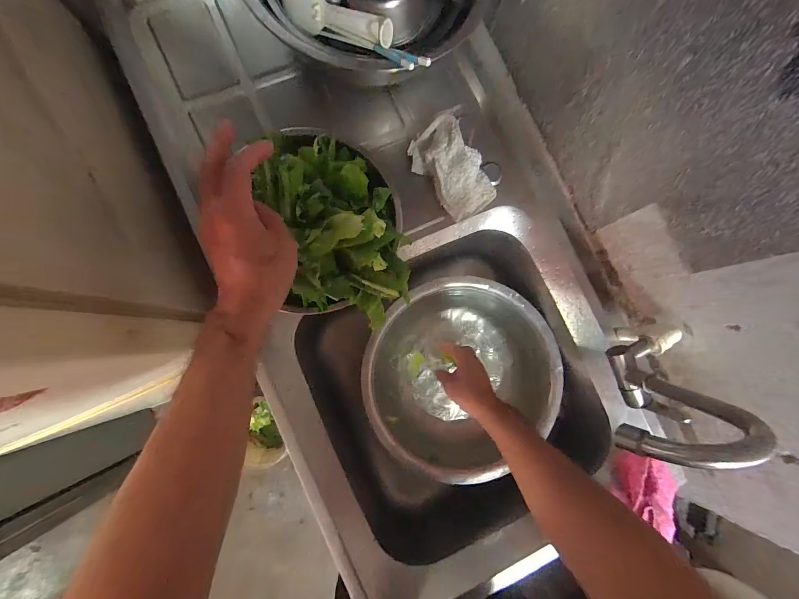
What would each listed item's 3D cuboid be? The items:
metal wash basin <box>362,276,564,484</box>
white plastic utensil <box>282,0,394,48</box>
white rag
[{"bbox_3d":[0.104,0.125,0.601,0.328,0.127,0.303,1,84,-6],"label":"metal wash basin"},{"bbox_3d":[-0.081,-0.360,0.428,0.181,0.045,0.039,31,82,14],"label":"white plastic utensil"},{"bbox_3d":[0.079,-0.191,0.493,0.090,0.046,0.141,-35,89,-8],"label":"white rag"}]

